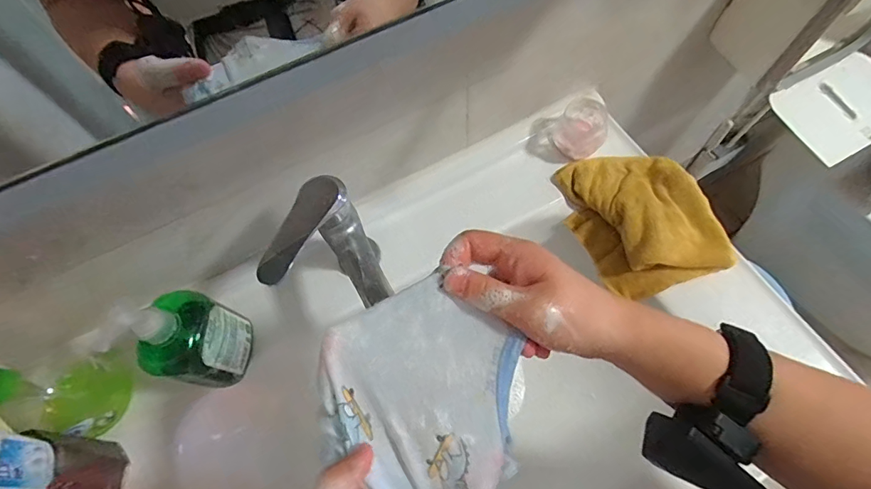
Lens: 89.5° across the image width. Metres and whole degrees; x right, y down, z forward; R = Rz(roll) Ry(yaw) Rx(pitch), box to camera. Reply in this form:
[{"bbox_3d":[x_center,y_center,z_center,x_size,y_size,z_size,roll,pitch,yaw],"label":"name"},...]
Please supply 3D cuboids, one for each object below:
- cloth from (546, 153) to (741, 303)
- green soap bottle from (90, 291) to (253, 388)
[{"bbox_3d":[0.248,-0.036,0.540,0.133,0.061,0.186,-19,64,-5],"label":"cloth"},{"bbox_3d":[-0.245,0.089,0.432,0.060,0.172,0.079,10,65,9],"label":"green soap bottle"}]

